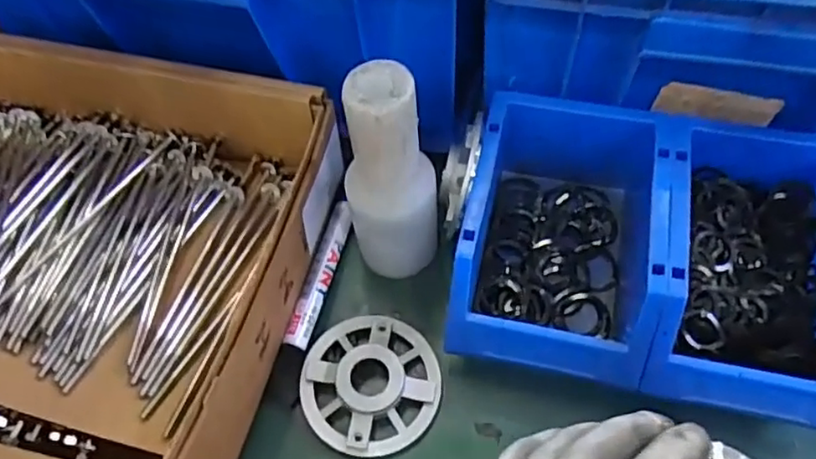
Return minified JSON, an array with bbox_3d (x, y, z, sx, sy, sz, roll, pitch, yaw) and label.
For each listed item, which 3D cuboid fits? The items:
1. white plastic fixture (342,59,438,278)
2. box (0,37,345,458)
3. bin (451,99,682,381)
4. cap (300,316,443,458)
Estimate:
[{"bbox_3d":[-0.008,-0.023,0.339,0.050,0.145,0.044,-5,59,0],"label":"white plastic fixture"},{"bbox_3d":[-0.217,0.004,0.369,0.309,0.076,0.264,11,60,10],"label":"box"},{"bbox_3d":[0.089,0.003,0.361,0.107,0.072,0.159,10,60,9],"label":"bin"},{"bbox_3d":[-0.021,0.086,0.349,0.078,0.019,0.078,-1,59,2],"label":"cap"}]

